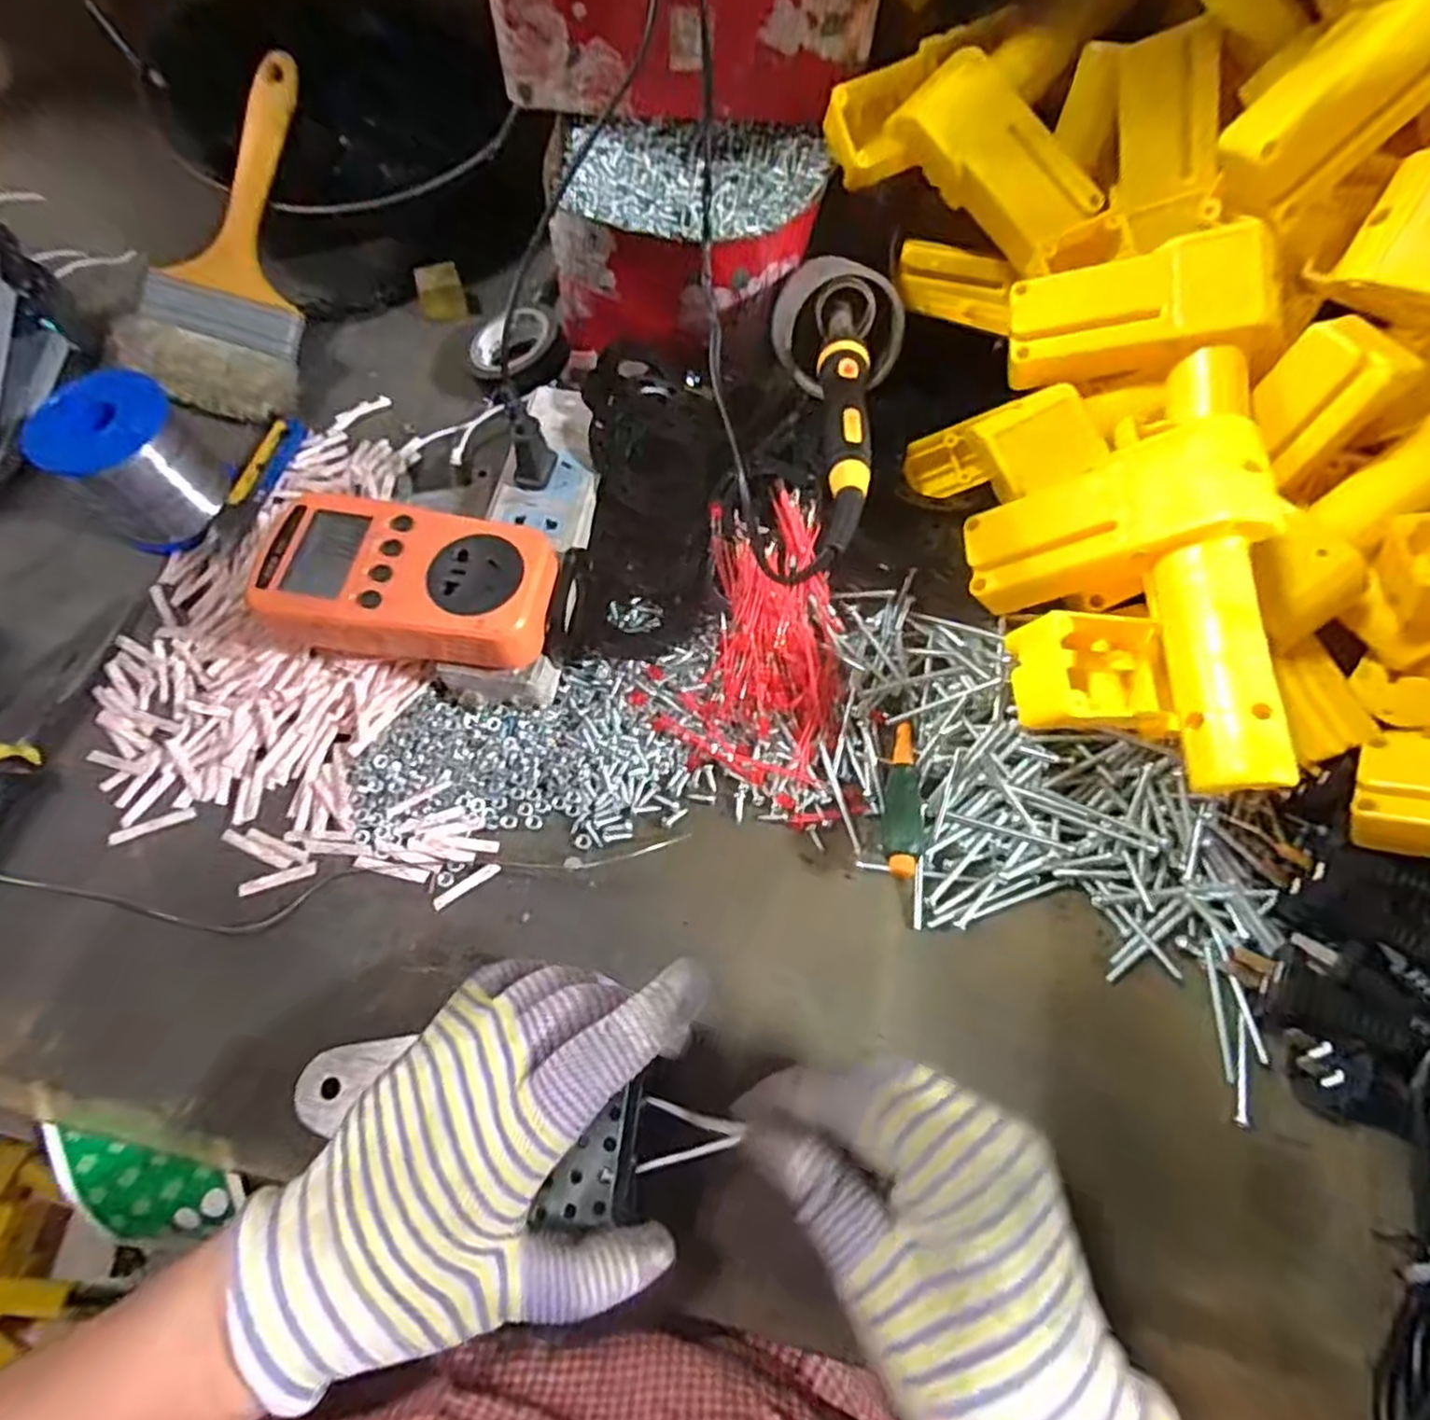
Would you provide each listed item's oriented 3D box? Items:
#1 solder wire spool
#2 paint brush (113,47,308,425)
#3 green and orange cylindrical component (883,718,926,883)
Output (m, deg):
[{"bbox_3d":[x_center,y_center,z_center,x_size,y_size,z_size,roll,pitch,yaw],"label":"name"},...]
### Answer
[{"bbox_3d":[-0.301,-0.129,0.376,0.066,0.054,0.066,1,67,-1],"label":"solder wire spool"},{"bbox_3d":[-0.281,-0.276,0.425,0.099,0.029,0.197,15,91,5],"label":"paint brush"},{"bbox_3d":[0.088,0.041,0.333,0.020,0.019,0.076,9,54,3],"label":"green and orange cylindrical component"}]

